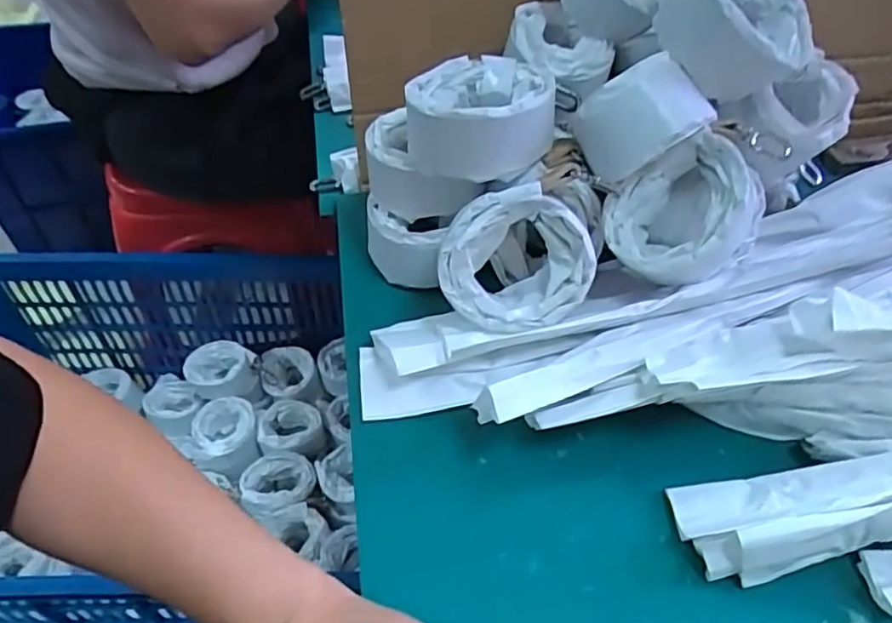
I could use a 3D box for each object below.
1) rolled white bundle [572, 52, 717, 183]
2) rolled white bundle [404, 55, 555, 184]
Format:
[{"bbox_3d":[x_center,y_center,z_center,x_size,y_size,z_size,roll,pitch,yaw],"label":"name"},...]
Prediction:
[{"bbox_3d":[0.133,-0.126,0.428,0.074,0.058,0.058,-28,56,-24],"label":"rolled white bundle"},{"bbox_3d":[0.021,-0.131,0.433,0.097,0.051,0.086,-14,52,-14],"label":"rolled white bundle"}]

